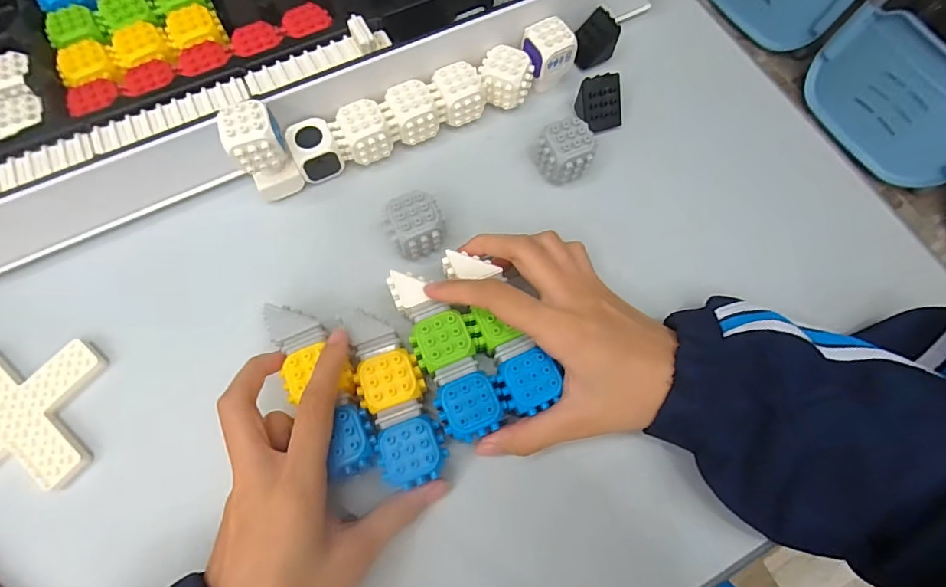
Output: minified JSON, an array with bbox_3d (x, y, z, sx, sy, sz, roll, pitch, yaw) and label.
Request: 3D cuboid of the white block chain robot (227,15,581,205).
[{"bbox_3d":[-0.039,-0.137,0.328,0.244,0.063,0.035,-25,73,-10],"label":"white block chain robot"}]

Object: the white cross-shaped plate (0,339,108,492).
[{"bbox_3d":[-0.269,0.073,0.281,0.080,0.010,0.082,-4,71,-3],"label":"white cross-shaped plate"}]

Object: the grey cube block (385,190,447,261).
[{"bbox_3d":[-0.038,-0.043,0.316,0.034,0.042,0.035,-24,73,-10],"label":"grey cube block"}]

